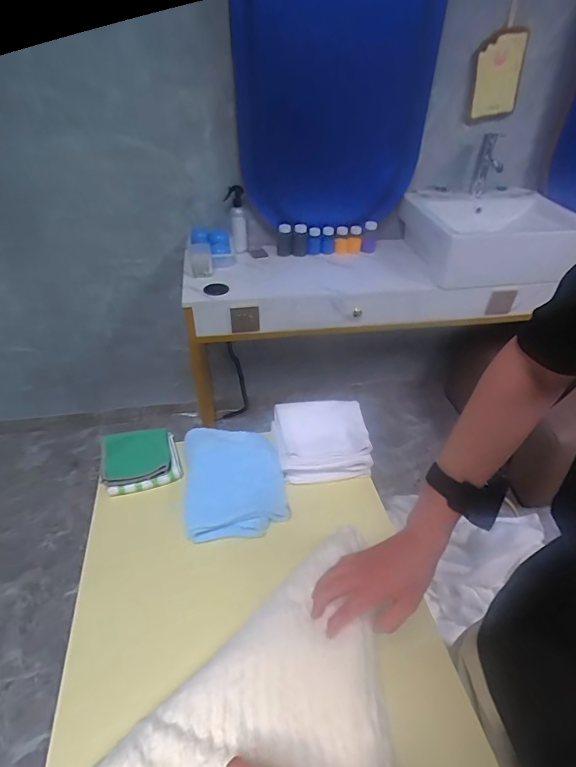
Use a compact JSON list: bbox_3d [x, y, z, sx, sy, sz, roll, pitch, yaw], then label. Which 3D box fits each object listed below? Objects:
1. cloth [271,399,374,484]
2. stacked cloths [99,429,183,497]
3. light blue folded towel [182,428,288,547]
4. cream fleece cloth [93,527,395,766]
[{"bbox_3d":[0.063,0.107,0.824,0.175,0.070,0.144,-4,40,-6],"label":"cloth"},{"bbox_3d":[-0.271,0.137,0.786,0.142,0.048,0.115,-18,43,-21],"label":"stacked cloths"},{"bbox_3d":[-0.097,0.163,0.768,0.172,0.040,0.232,-6,40,-8],"label":"light blue folded towel"},{"bbox_3d":[-0.003,0.357,0.461,0.211,0.065,0.416,30,46,33],"label":"cream fleece cloth"}]

